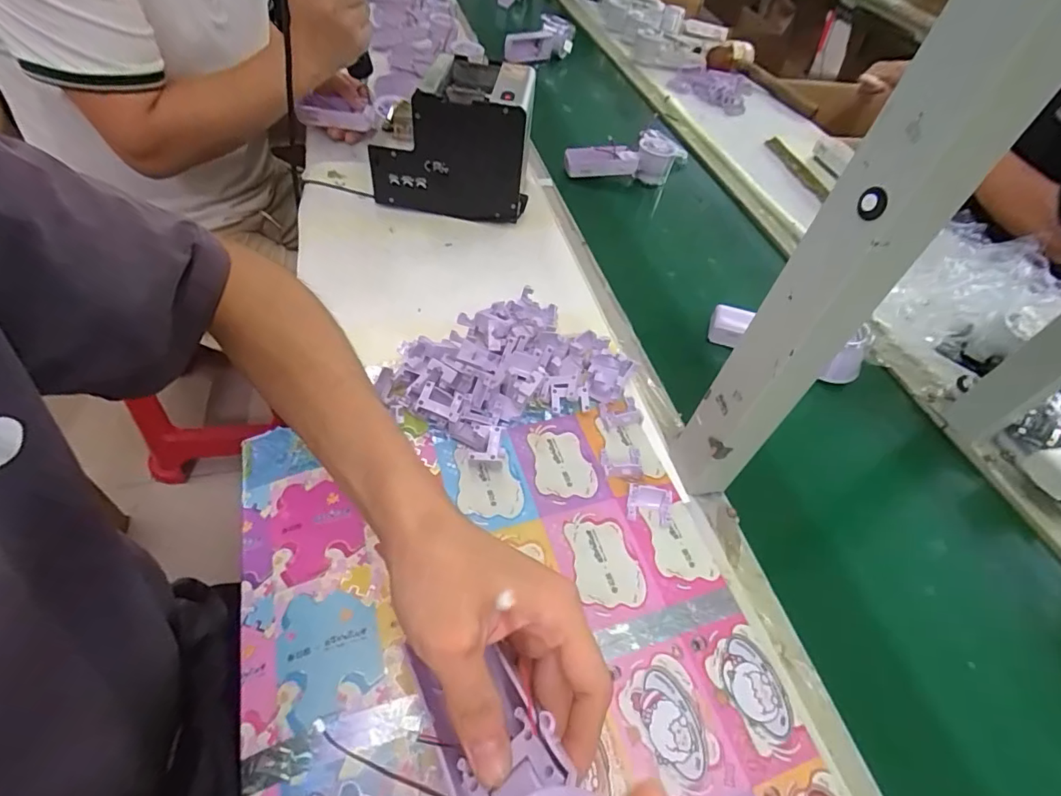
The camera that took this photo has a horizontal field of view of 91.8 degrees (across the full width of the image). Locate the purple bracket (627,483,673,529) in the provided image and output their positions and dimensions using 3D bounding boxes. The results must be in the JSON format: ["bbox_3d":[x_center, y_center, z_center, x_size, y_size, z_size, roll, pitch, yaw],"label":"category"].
[{"bbox_3d":[0.097,0.086,0.414,0.036,0.016,0.027,12,51,-1],"label":"purple bracket"}]

